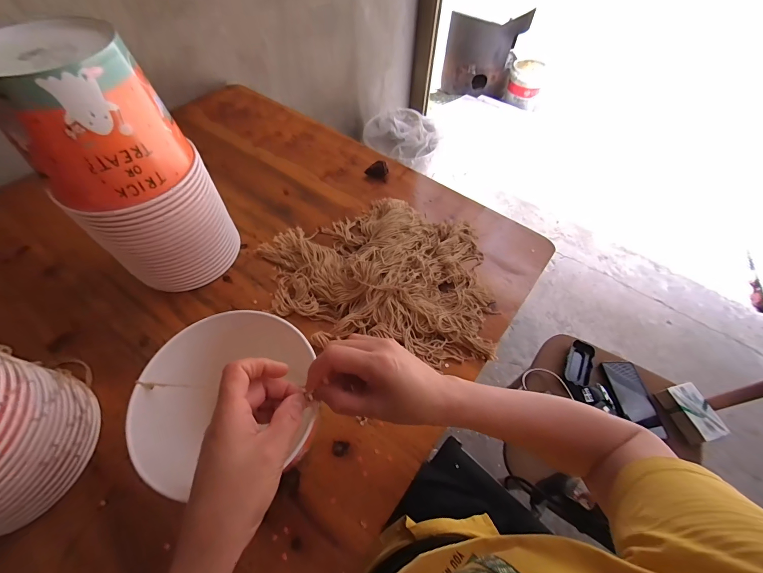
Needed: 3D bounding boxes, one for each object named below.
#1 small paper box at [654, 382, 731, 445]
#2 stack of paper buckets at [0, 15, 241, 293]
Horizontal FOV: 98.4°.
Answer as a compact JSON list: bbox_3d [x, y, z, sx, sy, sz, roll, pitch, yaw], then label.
[{"bbox_3d":[0.649,0.263,0.689,0.070,0.038,0.106,-11,58,-10],"label":"small paper box"},{"bbox_3d":[-0.301,-0.125,0.409,0.138,0.291,0.125,-2,57,-4],"label":"stack of paper buckets"}]

